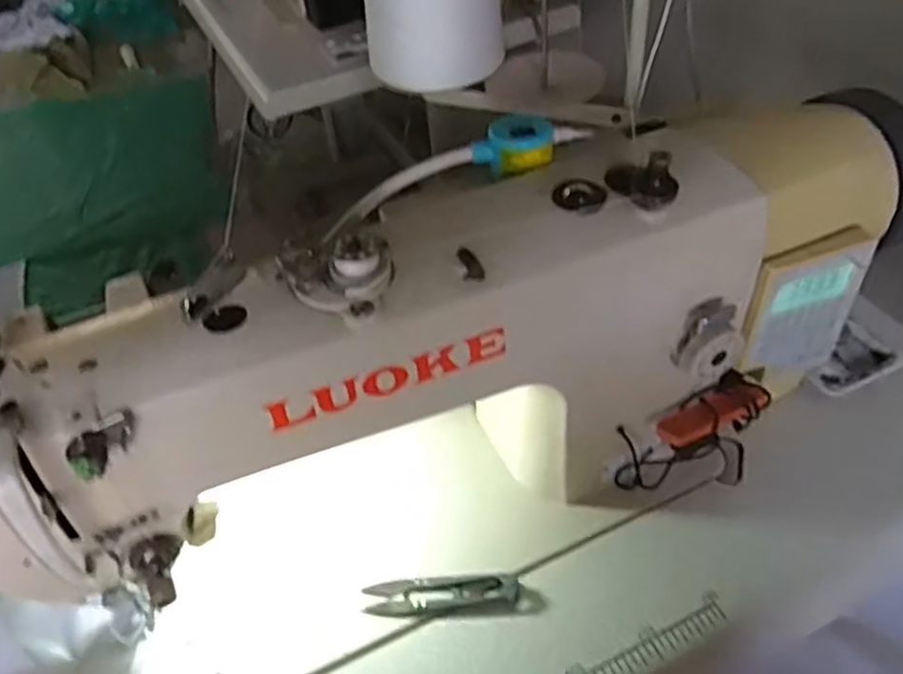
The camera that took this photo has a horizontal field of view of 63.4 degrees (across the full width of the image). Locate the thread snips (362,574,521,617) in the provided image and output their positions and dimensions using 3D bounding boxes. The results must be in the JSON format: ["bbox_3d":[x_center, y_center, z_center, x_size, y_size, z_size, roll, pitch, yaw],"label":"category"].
[{"bbox_3d":[-0.006,0.167,0.474,0.098,0.007,0.024,-5,45,1],"label":"thread snips"}]

